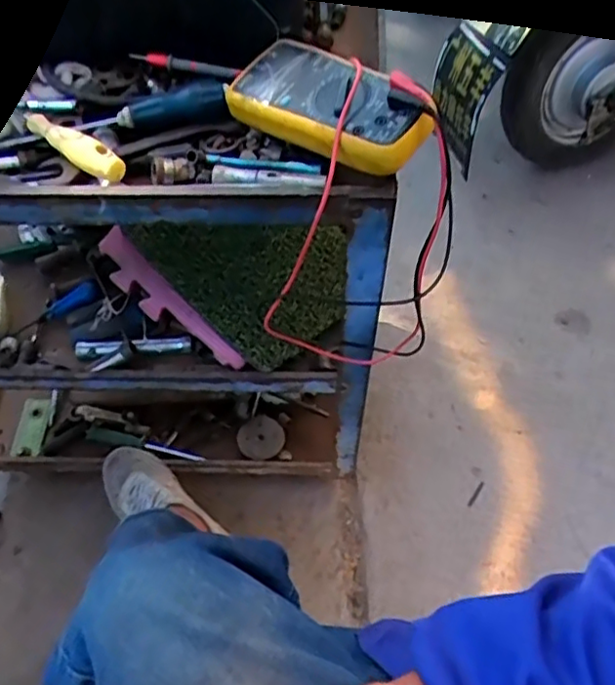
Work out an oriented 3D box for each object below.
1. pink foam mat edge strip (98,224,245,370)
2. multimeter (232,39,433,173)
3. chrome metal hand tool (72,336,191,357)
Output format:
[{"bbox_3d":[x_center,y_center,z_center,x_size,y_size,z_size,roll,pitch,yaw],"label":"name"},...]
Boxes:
[{"bbox_3d":[-0.176,-0.047,0.770,0.244,0.052,0.018,46,35,12],"label":"pink foam mat edge strip"},{"bbox_3d":[0.017,-0.195,0.504,0.175,0.036,0.081,34,80,26],"label":"multimeter"},{"bbox_3d":[-0.216,0.004,0.769,0.143,0.015,0.024,-3,56,-1],"label":"chrome metal hand tool"}]

